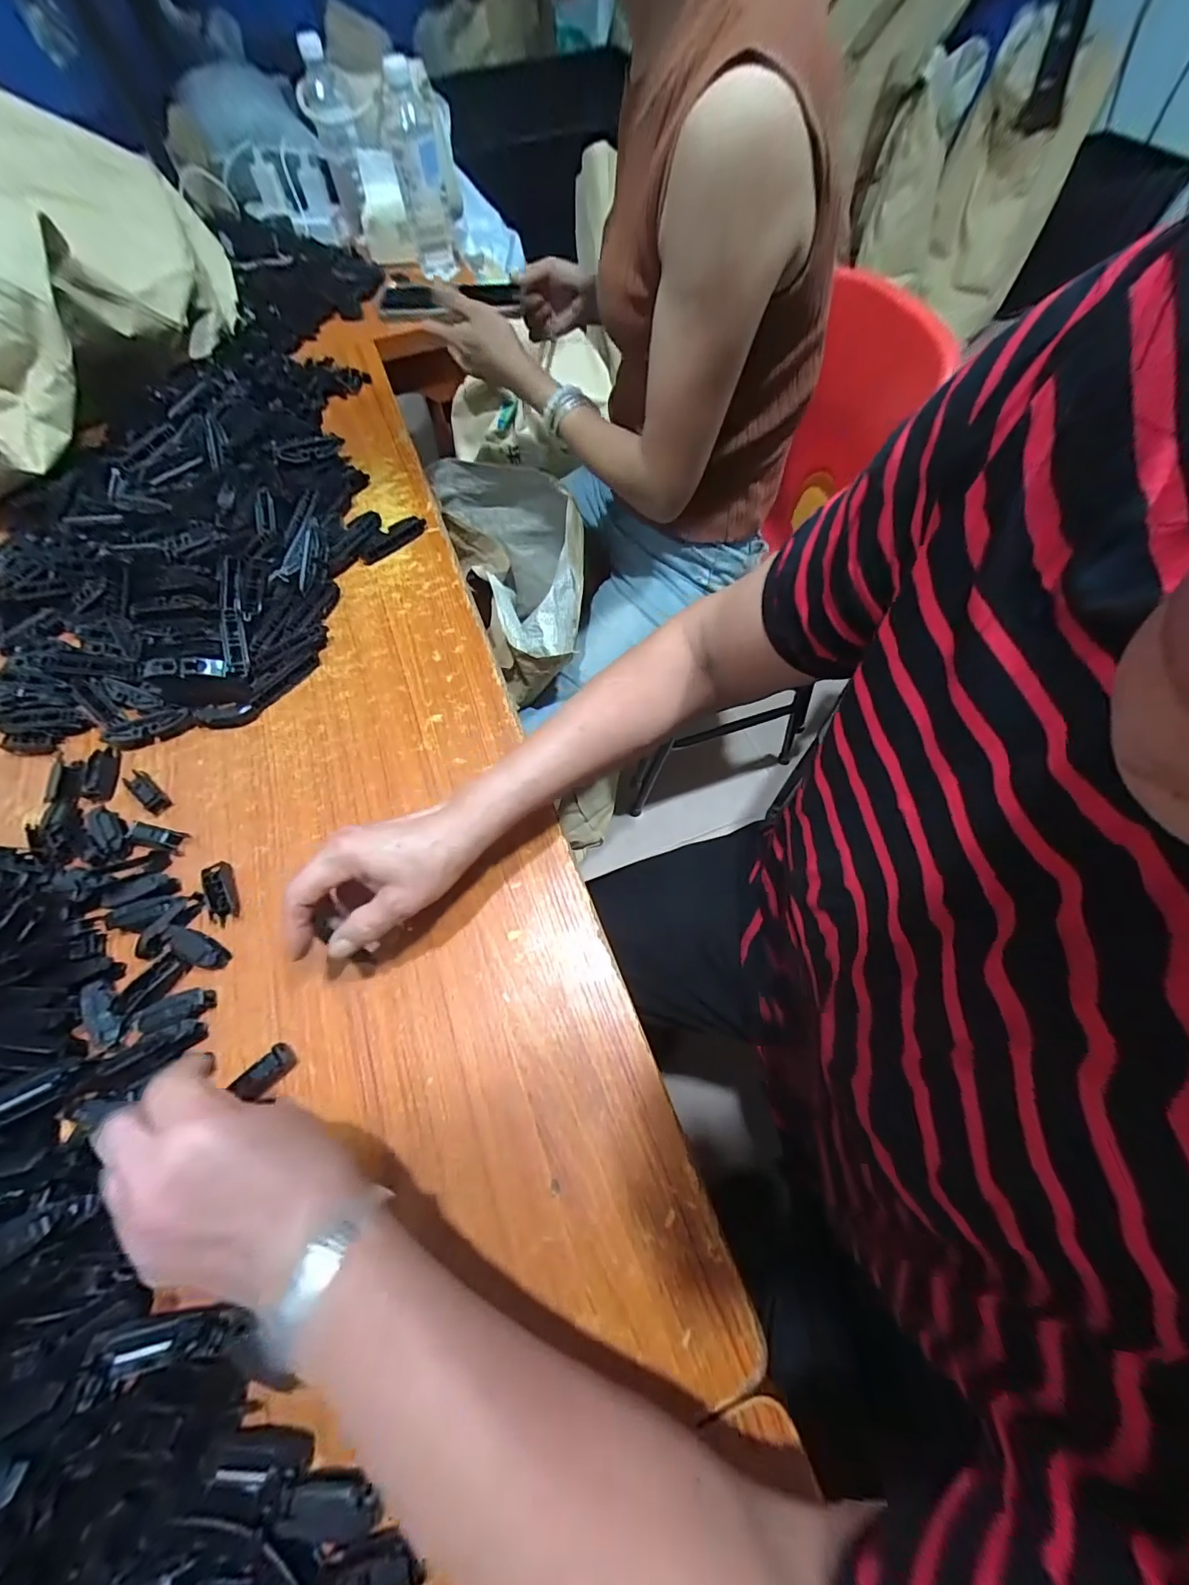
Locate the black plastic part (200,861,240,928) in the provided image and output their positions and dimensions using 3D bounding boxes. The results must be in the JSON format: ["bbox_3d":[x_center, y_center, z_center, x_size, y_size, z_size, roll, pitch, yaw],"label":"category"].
[{"bbox_3d":[-0.294,0.079,0.401,0.019,0.012,0.049,-23,65,-9],"label":"black plastic part"}]

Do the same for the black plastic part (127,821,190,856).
[{"bbox_3d":[-0.363,0.037,0.423,0.043,0.015,0.018,10,64,7],"label":"black plastic part"}]

